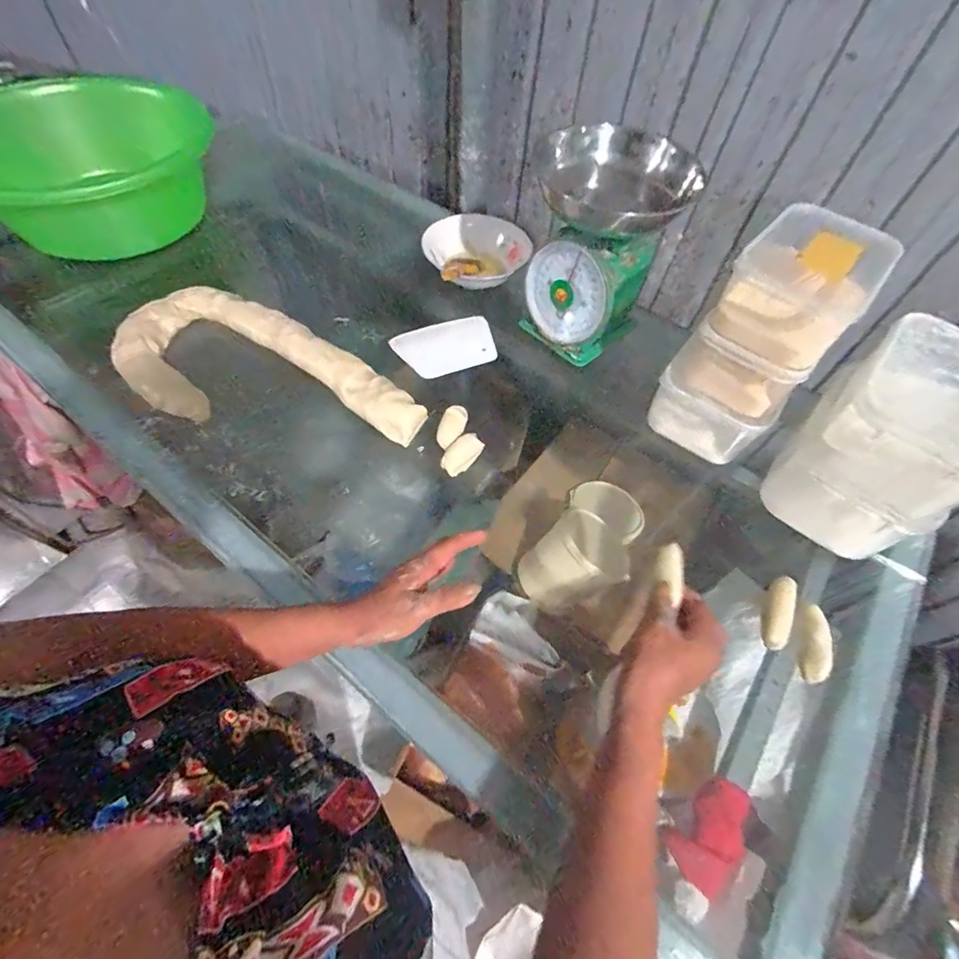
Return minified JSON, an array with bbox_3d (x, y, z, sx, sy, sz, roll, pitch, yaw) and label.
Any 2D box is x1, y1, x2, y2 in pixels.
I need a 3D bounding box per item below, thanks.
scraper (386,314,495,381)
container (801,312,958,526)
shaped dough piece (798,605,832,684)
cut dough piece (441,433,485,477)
[{"bbox_3d":[-0.048,-0.194,0.691,0.145,0.012,0.099,-18,62,-9],"label":"scraper"},{"bbox_3d":[0.442,-0.063,0.470,0.139,0.108,0.183,36,60,18],"label":"container"},{"bbox_3d":[0.332,0.163,0.464,0.022,0.025,0.072,12,71,3],"label":"shaped dough piece"},{"bbox_3d":[-0.020,-0.031,0.565,0.028,0.022,0.060,37,61,19],"label":"cut dough piece"}]

